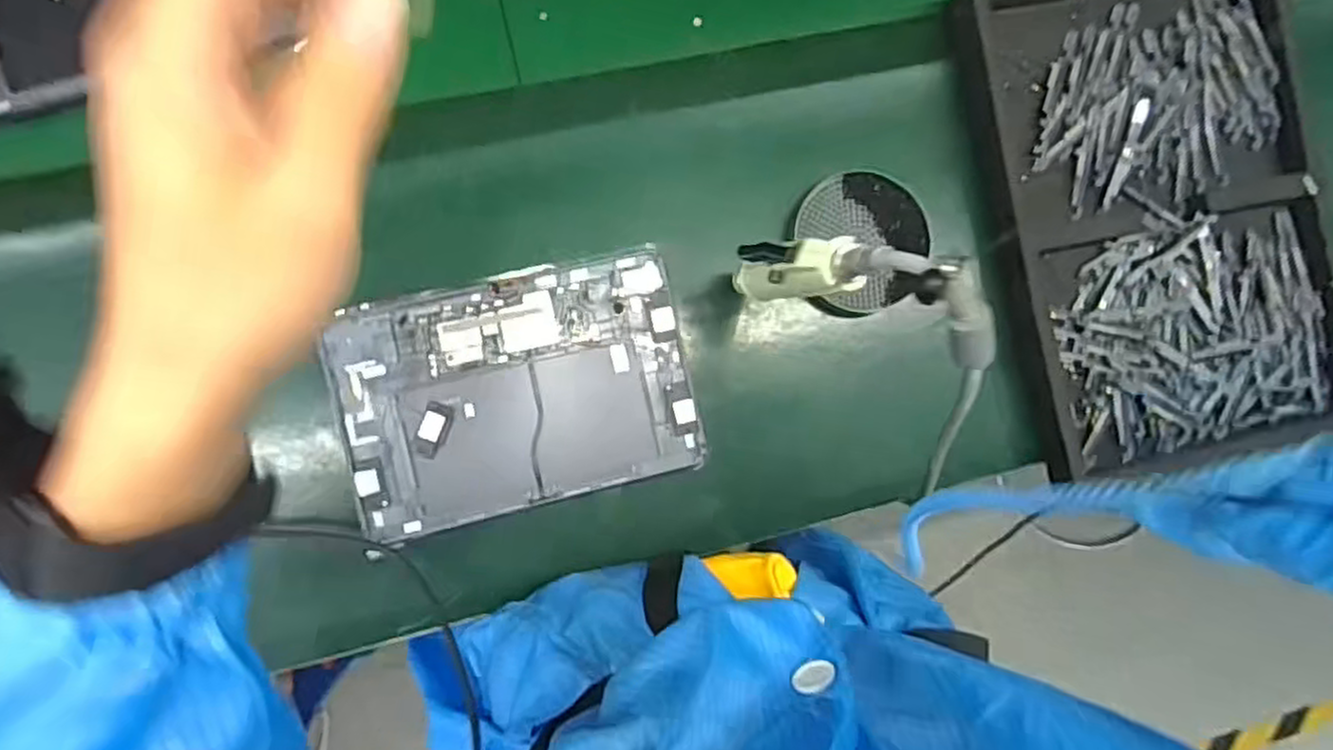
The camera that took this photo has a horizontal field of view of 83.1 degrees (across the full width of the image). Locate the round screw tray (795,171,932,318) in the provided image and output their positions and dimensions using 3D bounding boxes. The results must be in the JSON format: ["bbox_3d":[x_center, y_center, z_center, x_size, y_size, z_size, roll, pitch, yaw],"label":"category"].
[{"bbox_3d":[0.156,-0.106,0.609,0.106,0.021,0.111,23,83,-5],"label":"round screw tray"}]

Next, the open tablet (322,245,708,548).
[{"bbox_3d":[-0.108,0.011,0.556,0.248,0.009,0.168,-13,91,-9],"label":"open tablet"}]

